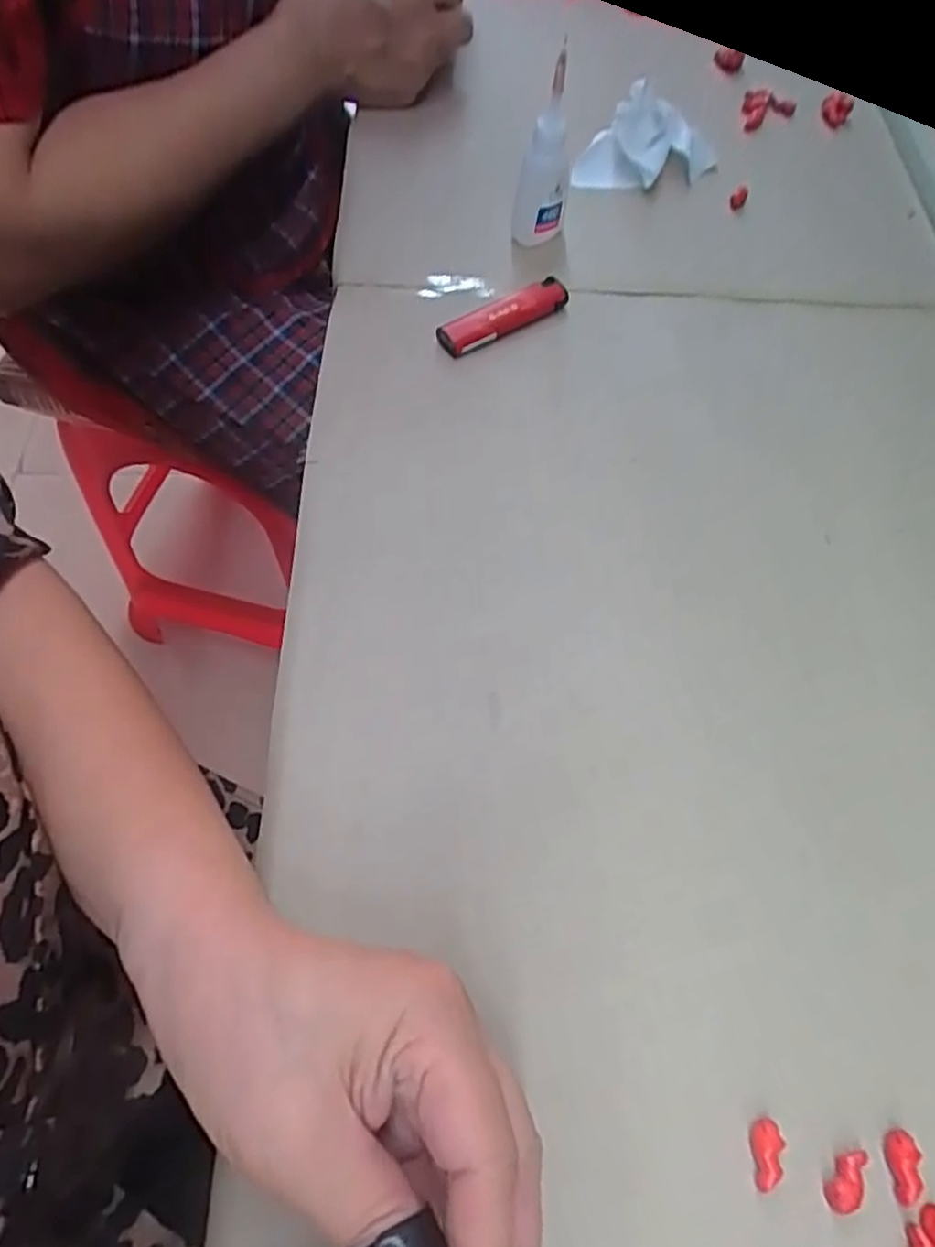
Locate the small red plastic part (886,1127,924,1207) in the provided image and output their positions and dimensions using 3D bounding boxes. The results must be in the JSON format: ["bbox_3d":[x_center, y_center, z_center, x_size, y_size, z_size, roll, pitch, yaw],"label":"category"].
[{"bbox_3d":[0.135,0.167,0.225,0.009,0.005,0.019,3,59,-3],"label":"small red plastic part"}]

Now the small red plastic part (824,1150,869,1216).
[{"bbox_3d":[0.116,0.169,0.222,0.009,0.005,0.018,28,62,12],"label":"small red plastic part"}]

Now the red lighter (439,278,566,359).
[{"bbox_3d":[0.020,-0.164,0.388,0.076,0.012,0.017,-28,65,-19],"label":"red lighter"}]

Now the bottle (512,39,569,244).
[{"bbox_3d":[0.043,-0.246,0.391,0.023,0.088,0.028,20,63,7],"label":"bottle"}]

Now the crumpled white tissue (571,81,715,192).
[{"bbox_3d":[0.112,-0.294,0.448,0.087,0.045,0.035,-18,65,-12],"label":"crumpled white tissue"}]

